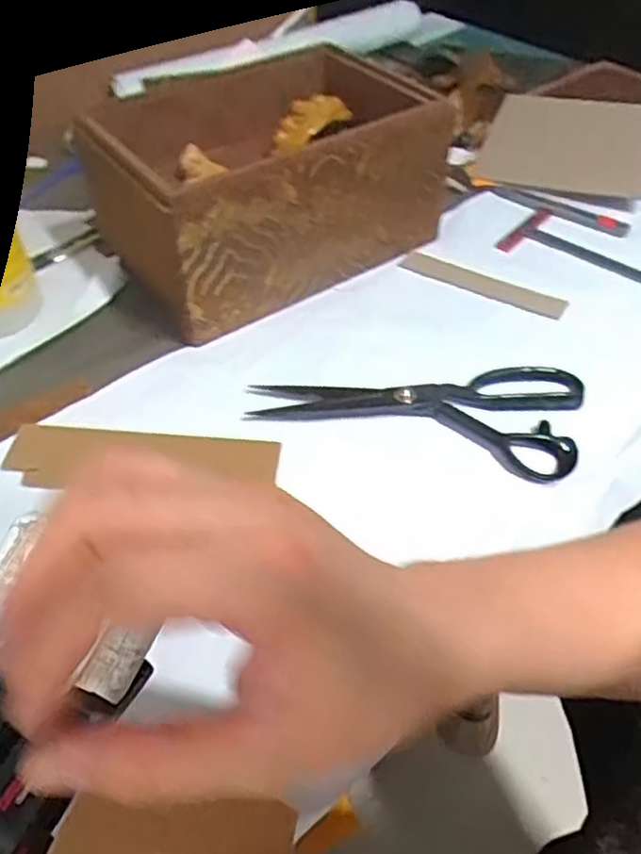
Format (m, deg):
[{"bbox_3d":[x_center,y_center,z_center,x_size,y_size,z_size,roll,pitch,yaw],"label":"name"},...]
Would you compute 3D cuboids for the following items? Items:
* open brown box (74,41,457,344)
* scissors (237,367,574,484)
[{"bbox_3d":[-0.049,-0.227,0.603,0.276,0.126,0.200,-28,55,-21],"label":"open brown box"},{"bbox_3d":[0.072,-0.001,0.486,0.243,0.019,0.096,-3,46,-1],"label":"scissors"}]

